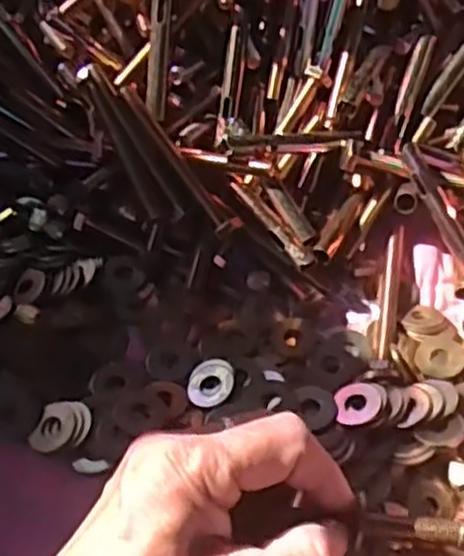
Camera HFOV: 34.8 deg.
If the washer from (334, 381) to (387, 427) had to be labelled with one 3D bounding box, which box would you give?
[{"bbox_3d":[0.062,0.059,0.356,0.024,0.005,0.024,-6,51,6],"label":"washer"}]

